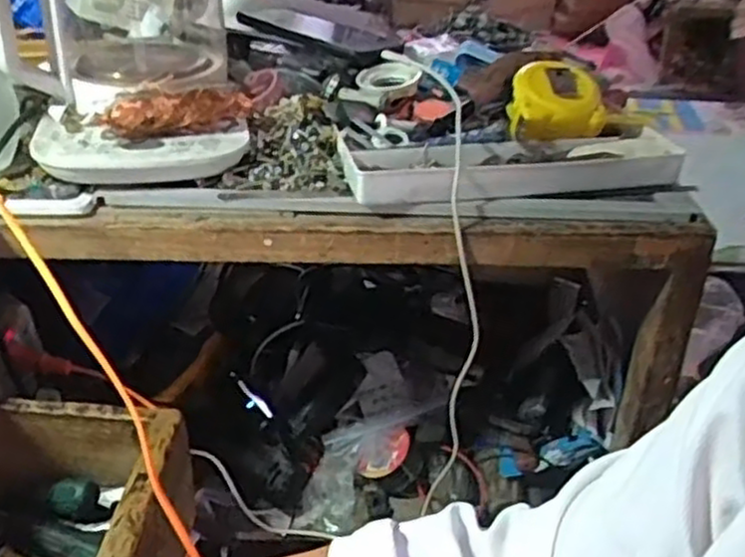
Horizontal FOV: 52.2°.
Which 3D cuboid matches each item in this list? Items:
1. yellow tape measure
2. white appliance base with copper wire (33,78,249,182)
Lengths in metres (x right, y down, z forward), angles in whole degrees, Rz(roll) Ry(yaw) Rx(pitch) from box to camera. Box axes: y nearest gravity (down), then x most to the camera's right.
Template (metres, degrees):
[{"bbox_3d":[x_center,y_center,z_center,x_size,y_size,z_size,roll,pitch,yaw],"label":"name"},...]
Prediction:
[{"bbox_3d":[0.156,-0.151,0.641,0.079,0.043,0.068,4,34,2],"label":"yellow tape measure"},{"bbox_3d":[-0.184,-0.118,0.605,0.165,0.051,0.091,1,34,-2],"label":"white appliance base with copper wire"}]

